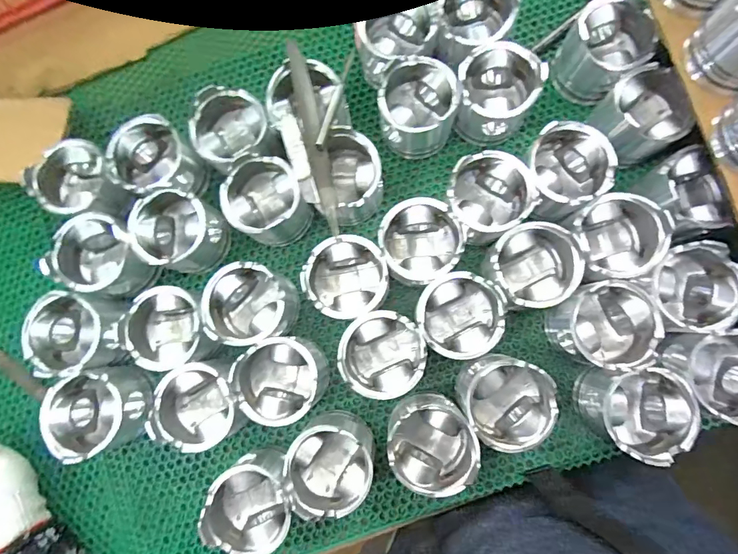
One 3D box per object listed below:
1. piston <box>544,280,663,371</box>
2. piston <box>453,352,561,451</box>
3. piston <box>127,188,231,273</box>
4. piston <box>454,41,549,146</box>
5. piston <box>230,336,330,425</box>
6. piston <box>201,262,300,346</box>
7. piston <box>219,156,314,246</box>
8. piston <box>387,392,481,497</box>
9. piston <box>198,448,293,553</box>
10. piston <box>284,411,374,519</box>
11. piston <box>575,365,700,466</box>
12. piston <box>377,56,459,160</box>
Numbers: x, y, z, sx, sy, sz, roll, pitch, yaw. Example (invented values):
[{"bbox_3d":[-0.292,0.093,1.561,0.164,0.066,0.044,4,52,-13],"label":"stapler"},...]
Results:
[{"bbox_3d":[0.257,0.053,0.453,0.096,0.081,0.093,0,82,2],"label":"piston"},{"bbox_3d":[0.148,0.135,0.451,0.093,0.083,0.090,0,82,2],"label":"piston"},{"bbox_3d":[-0.230,-0.053,0.496,0.087,0.074,0.086,0,82,2],"label":"piston"},{"bbox_3d":[0.148,-0.219,0.487,0.086,0.083,0.088,0,82,2],"label":"piston"},{"bbox_3d":[-0.099,0.115,0.472,0.091,0.087,0.089,0,82,2],"label":"piston"},{"bbox_3d":[-0.136,0.033,0.477,0.091,0.071,0.087,0,84,4],"label":"piston"},{"bbox_3d":[-0.124,-0.091,0.495,0.088,0.079,0.089,0,82,2],"label":"piston"},{"bbox_3d":[0.068,0.183,0.449,0.093,0.085,0.092,0,82,2],"label":"piston"},{"bbox_3d":[-0.124,0.243,0.453,0.090,0.085,0.098,0,82,2],"label":"piston"},{"bbox_3d":[-0.038,0.209,0.454,0.094,0.077,0.096,-3,82,1],"label":"piston"},{"bbox_3d":[0.287,0.142,0.443,0.087,0.081,0.090,0,82,2],"label":"piston"},{"bbox_3d":[0.059,-0.206,0.497,0.087,0.078,0.081,-1,82,1],"label":"piston"}]

